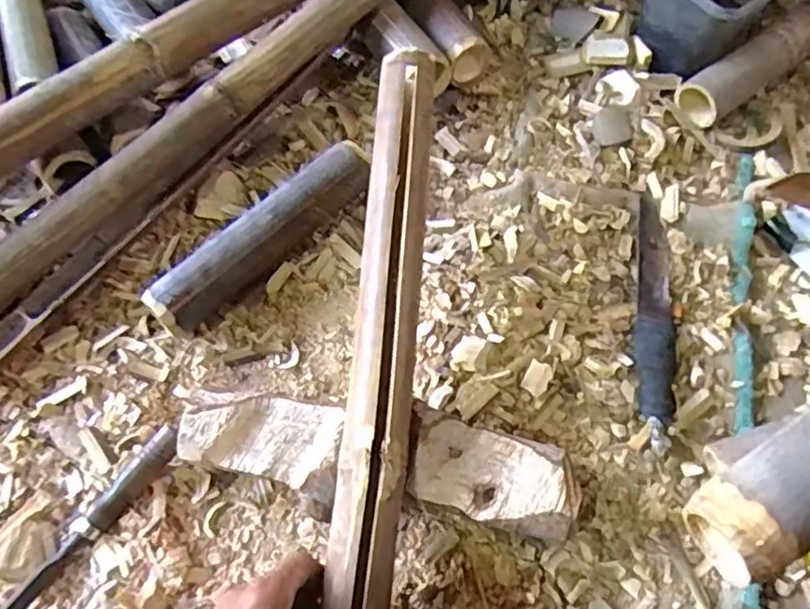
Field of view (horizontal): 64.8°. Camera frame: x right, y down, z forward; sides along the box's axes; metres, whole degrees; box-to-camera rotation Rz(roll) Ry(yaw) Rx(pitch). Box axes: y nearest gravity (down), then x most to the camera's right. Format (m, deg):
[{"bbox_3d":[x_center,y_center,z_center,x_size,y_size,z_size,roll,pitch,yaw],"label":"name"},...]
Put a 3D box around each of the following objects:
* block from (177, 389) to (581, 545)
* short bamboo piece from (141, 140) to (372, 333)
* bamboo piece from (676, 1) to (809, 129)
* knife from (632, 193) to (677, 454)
[{"bbox_3d":[-0.025,0.132,0.543,0.326,0.055,0.084,8,66,5],"label":"block"},{"bbox_3d":[-0.140,-0.067,0.641,0.258,0.054,0.054,-42,70,-16],"label":"short bamboo piece"},{"bbox_3d":[0.431,-0.298,0.726,0.301,0.058,0.055,-34,69,-13],"label":"bamboo piece"},{"bbox_3d":[0.242,0.008,0.610,0.040,0.022,0.260,9,66,6],"label":"knife"}]

